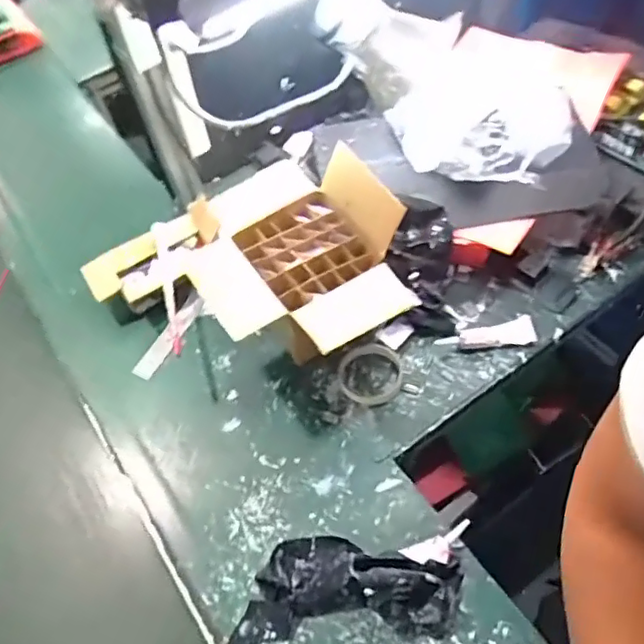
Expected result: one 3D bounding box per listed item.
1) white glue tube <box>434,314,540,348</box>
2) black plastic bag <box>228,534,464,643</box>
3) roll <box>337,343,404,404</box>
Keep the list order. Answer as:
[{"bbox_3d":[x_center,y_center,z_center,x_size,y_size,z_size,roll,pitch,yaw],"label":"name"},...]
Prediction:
[{"bbox_3d":[0.230,0.023,0.837,0.133,0.017,0.044,-14,55,-4],"label":"white glue tube"},{"bbox_3d":[0.027,0.277,0.649,0.241,0.071,0.106,-4,55,3],"label":"black plastic bag"},{"bbox_3d":[0.066,0.070,0.824,0.090,0.019,0.083,-3,55,4],"label":"roll"}]

